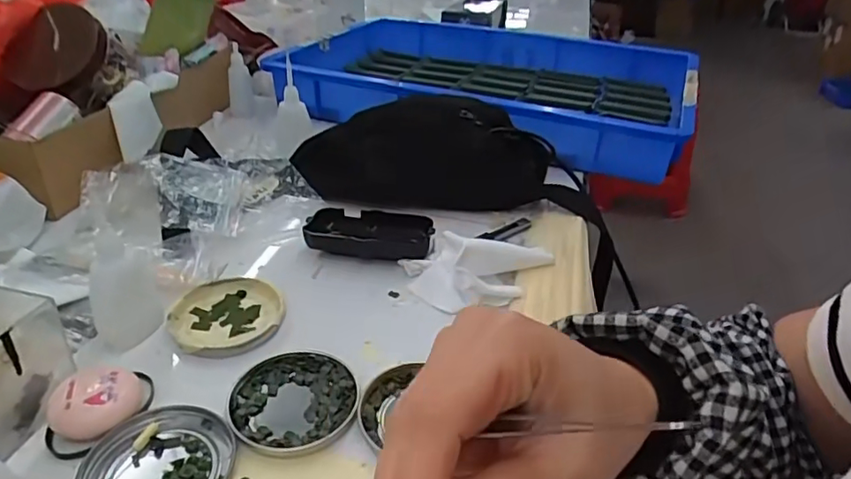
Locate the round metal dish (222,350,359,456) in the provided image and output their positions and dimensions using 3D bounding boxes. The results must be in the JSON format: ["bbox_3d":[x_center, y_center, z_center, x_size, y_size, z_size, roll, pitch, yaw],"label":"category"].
[{"bbox_3d":[-0.083,0.101,0.356,0.077,0.008,0.077,3,33,-2],"label":"round metal dish"}]

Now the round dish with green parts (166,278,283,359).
[{"bbox_3d":[-0.148,0.056,0.423,0.079,0.012,0.077,3,33,-2],"label":"round dish with green parts"}]

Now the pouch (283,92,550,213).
[{"bbox_3d":[0.000,-0.097,0.594,0.248,0.086,0.099,3,32,1],"label":"pouch"}]

